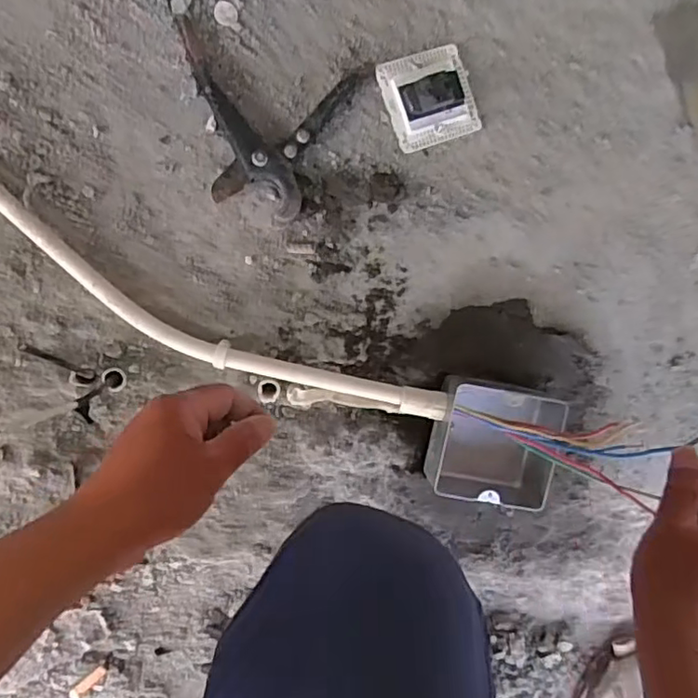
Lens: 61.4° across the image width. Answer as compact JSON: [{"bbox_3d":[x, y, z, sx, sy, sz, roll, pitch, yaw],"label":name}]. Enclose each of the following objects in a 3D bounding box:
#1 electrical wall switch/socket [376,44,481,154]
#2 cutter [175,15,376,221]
[{"bbox_3d":[0.076,-0.232,0.535,0.081,0.028,0.082,-20,93,-8],"label":"electrical wall switch/socket"},{"bbox_3d":[-0.072,-0.194,0.512,0.165,0.023,0.147,10,88,-8],"label":"cutter"}]

